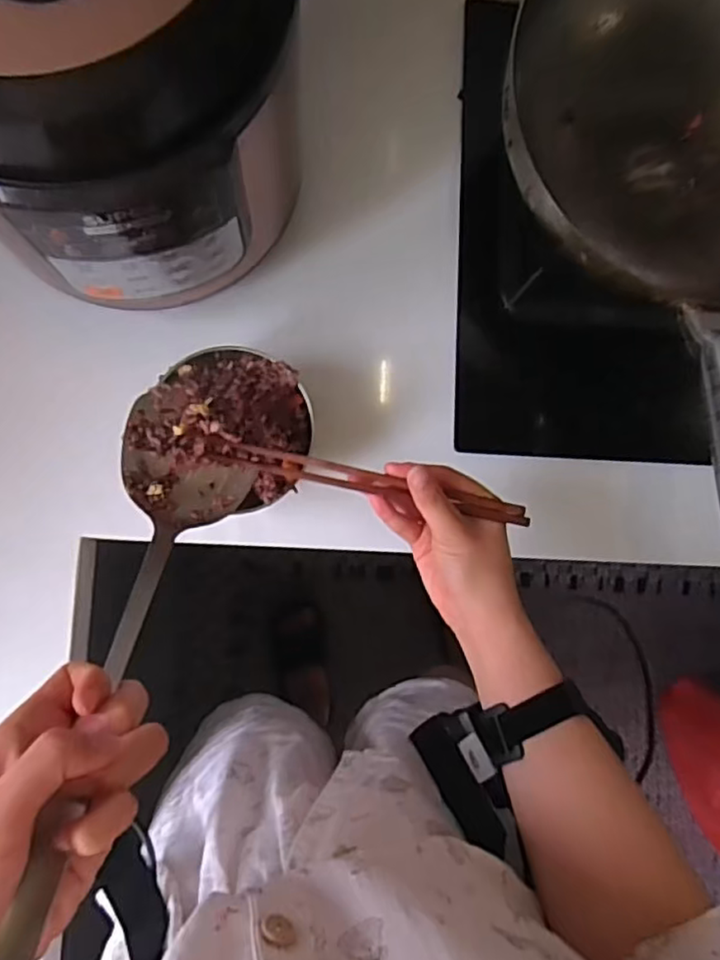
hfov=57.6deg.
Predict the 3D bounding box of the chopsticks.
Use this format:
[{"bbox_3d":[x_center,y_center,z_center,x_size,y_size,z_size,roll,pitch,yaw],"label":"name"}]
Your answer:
[{"bbox_3d":[0.010,0.002,0.476,0.228,0.016,0.016,12,84,-3],"label":"chopsticks"}]

